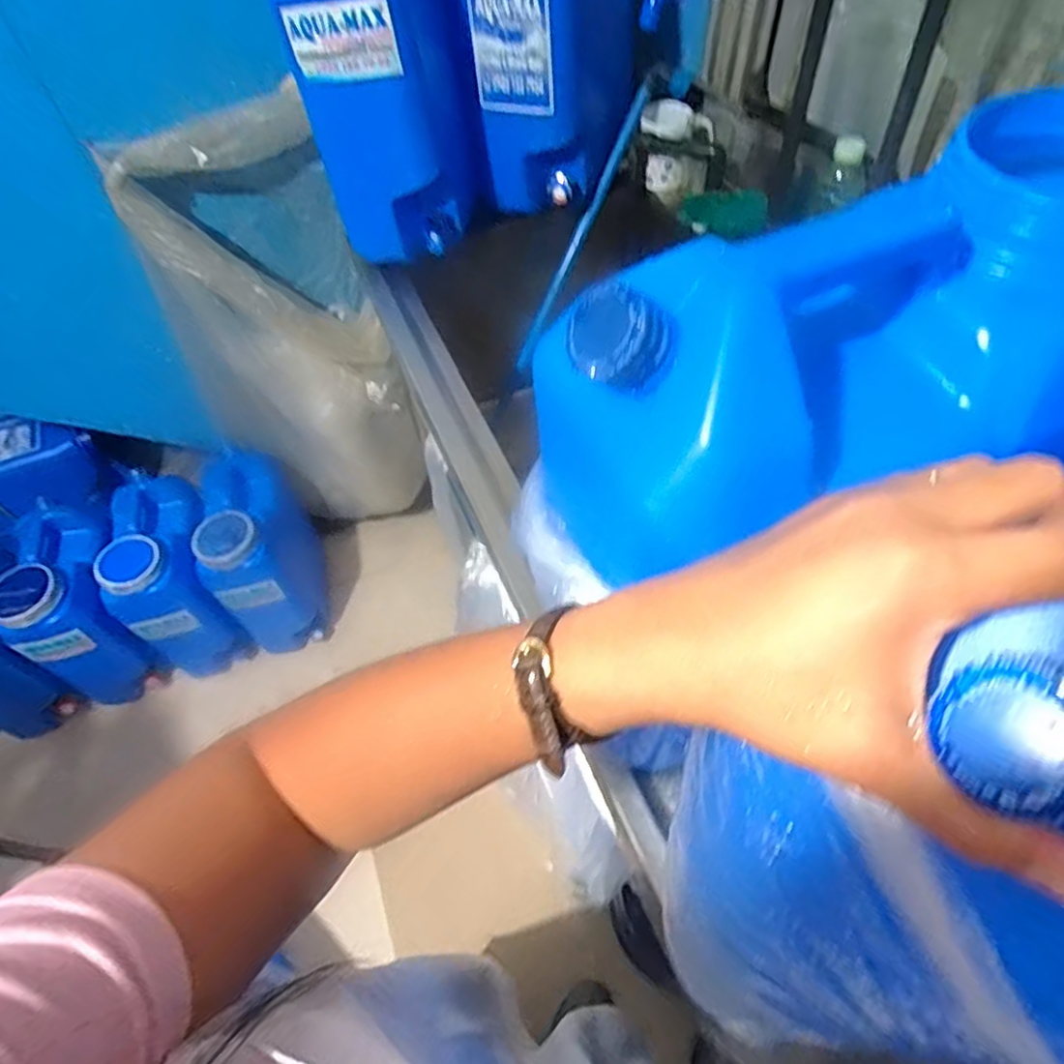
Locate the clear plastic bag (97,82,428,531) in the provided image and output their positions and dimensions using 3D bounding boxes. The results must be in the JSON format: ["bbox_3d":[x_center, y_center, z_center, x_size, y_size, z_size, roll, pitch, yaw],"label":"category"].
[{"bbox_3d":[-0.456,-0.345,1.345,0.354,0.857,0.240,-13,56,-6],"label":"clear plastic bag"}]

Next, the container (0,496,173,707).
[{"bbox_3d":[-0.957,0.150,1.457,0.213,0.399,0.320,-19,57,-10],"label":"container"}]

